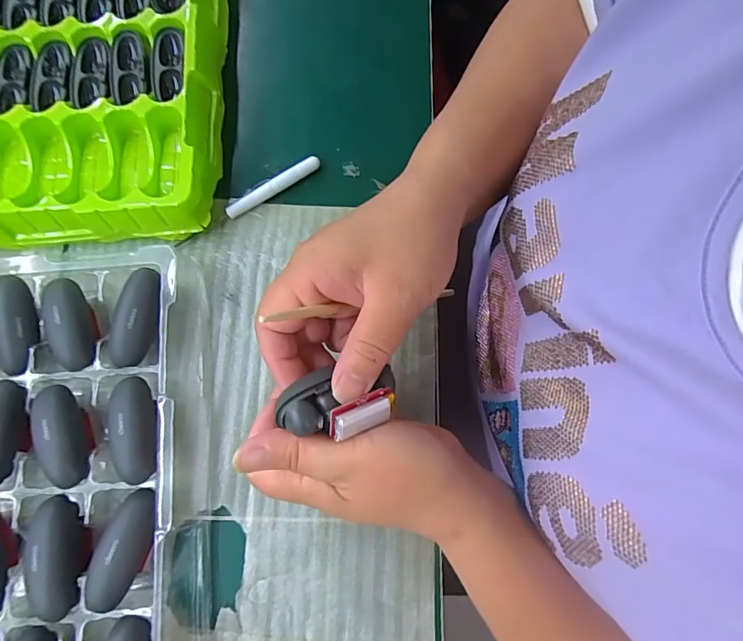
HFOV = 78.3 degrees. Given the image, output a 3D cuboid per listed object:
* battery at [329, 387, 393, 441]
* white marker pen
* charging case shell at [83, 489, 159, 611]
[{"bbox_3d":[-0.004,0.045,0.225,0.036,0.006,0.014,-21,76,-28],"label":"battery"},{"bbox_3d":[-0.076,-0.104,0.355,0.081,0.012,0.010,-31,78,-6],"label":"white marker pen"},{"bbox_3d":[-0.147,0.135,0.265,0.023,0.014,0.065,20,78,6],"label":"charging case shell"}]

